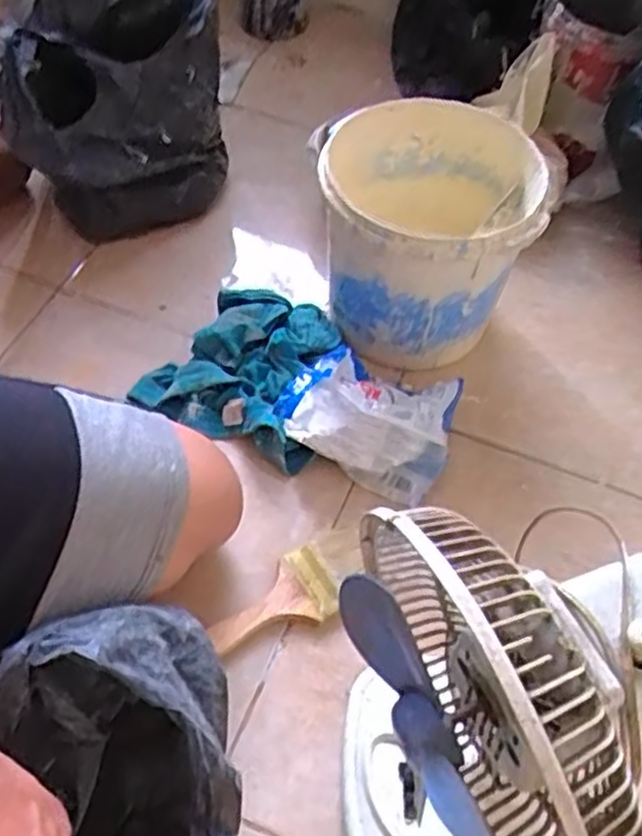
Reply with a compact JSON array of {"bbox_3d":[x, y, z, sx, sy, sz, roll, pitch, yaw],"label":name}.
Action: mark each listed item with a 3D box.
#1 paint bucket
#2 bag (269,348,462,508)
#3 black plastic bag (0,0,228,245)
[{"bbox_3d":[0.102,-0.190,0.782,0.204,0.204,0.235,10,55,4],"label":"paint bucket"},{"bbox_3d":[0.050,-0.012,0.704,0.154,0.113,0.128,12,55,5],"label":"bag"},{"bbox_3d":[-0.218,-0.340,0.825,0.216,0.281,0.195,-6,56,-7],"label":"black plastic bag"}]

